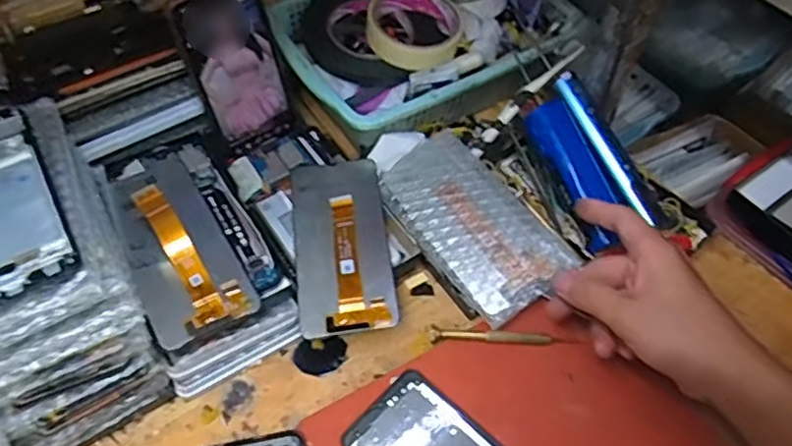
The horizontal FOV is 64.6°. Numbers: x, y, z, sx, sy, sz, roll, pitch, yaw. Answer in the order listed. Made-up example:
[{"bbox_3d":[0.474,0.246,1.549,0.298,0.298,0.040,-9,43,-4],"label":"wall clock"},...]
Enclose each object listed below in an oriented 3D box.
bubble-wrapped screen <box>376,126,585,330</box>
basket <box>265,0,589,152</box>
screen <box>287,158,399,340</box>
[{"bbox_3d":[0.062,-0.003,0.511,0.090,0.020,0.164,-31,64,-22],"label":"bubble-wrapped screen"},{"bbox_3d":[0.031,-0.178,0.621,0.276,0.074,0.202,-21,60,-16],"label":"basket"},{"bbox_3d":[-0.043,0.013,0.490,0.072,0.008,0.158,-8,55,-2],"label":"screen"}]

